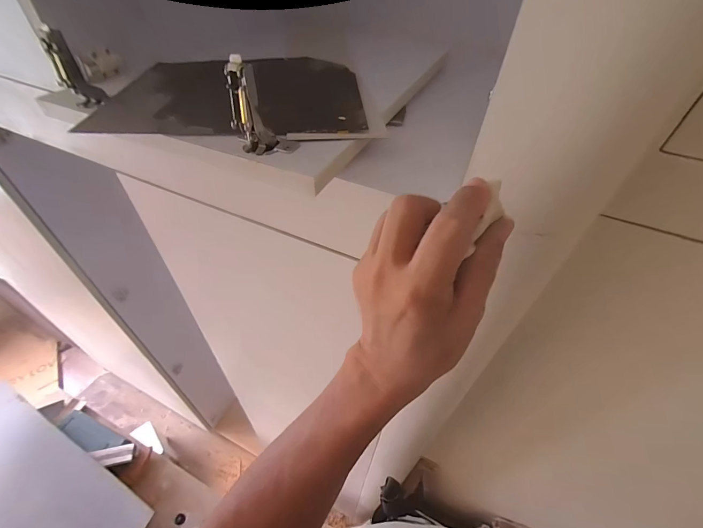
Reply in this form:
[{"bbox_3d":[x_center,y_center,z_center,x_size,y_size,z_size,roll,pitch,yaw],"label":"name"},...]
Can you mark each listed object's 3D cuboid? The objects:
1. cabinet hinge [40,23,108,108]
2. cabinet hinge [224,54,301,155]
[{"bbox_3d":[-0.292,-0.204,0.341,0.030,0.070,0.024,-6,48,-9],"label":"cabinet hinge"},{"bbox_3d":[-0.076,-0.133,0.278,0.051,0.075,0.026,-10,48,-13],"label":"cabinet hinge"}]

